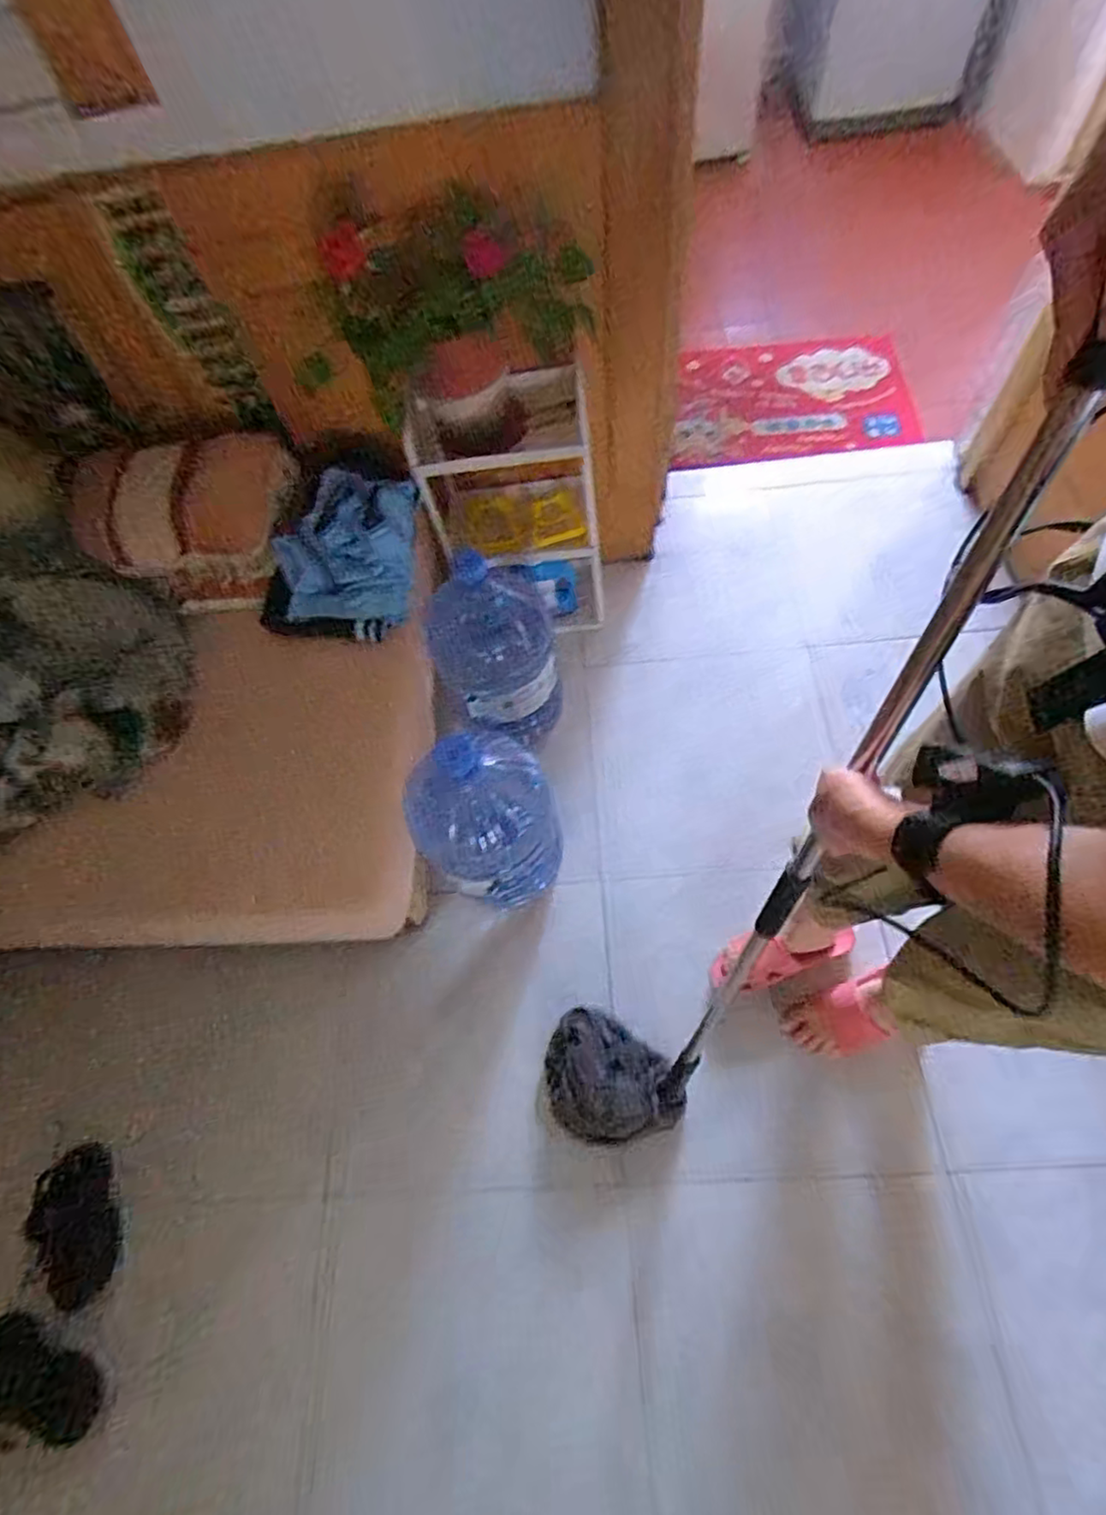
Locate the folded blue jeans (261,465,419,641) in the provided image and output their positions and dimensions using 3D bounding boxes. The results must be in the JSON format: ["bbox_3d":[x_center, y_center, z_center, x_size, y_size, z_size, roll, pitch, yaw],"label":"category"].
[{"bbox_3d":[-0.361,-0.346,1.144,0.206,0.138,0.318,12,64,13],"label":"folded blue jeans"}]

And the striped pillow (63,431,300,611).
[{"bbox_3d":[-0.634,-0.425,1.118,0.370,0.153,0.275,-8,61,3],"label":"striped pillow"}]

